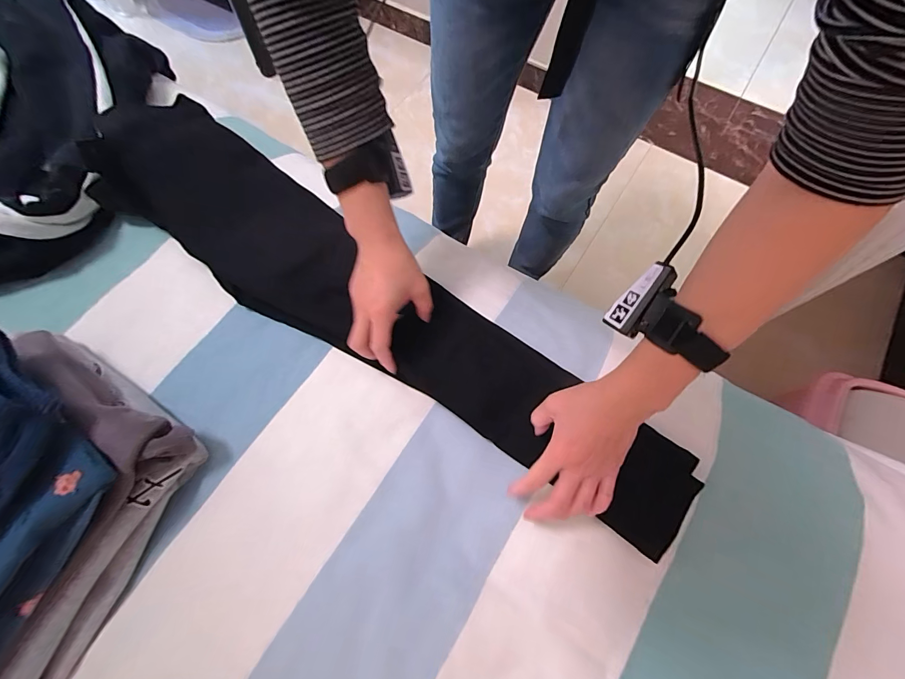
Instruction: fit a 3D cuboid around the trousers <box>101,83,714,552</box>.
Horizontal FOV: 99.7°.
[{"bbox_3d":[-0.105,-0.055,0.486,0.861,0.062,0.180,33,72,10],"label":"trousers"}]

